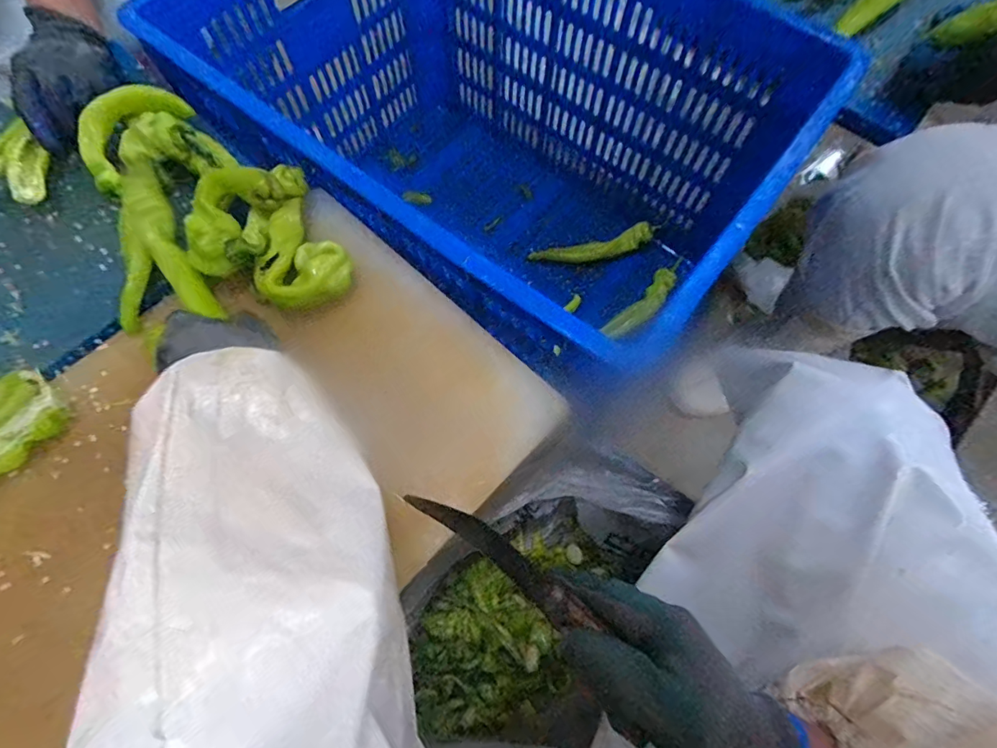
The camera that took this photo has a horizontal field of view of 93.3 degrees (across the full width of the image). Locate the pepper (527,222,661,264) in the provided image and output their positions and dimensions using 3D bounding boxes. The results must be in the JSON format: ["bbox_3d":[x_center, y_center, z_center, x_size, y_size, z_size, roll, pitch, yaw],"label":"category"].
[{"bbox_3d":[0.169,-0.214,0.820,0.197,0.050,0.045,-13,70,-4],"label":"pepper"}]

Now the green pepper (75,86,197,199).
[{"bbox_3d":[-0.365,-0.238,0.462,0.048,0.033,0.118,42,89,14],"label":"green pepper"}]

